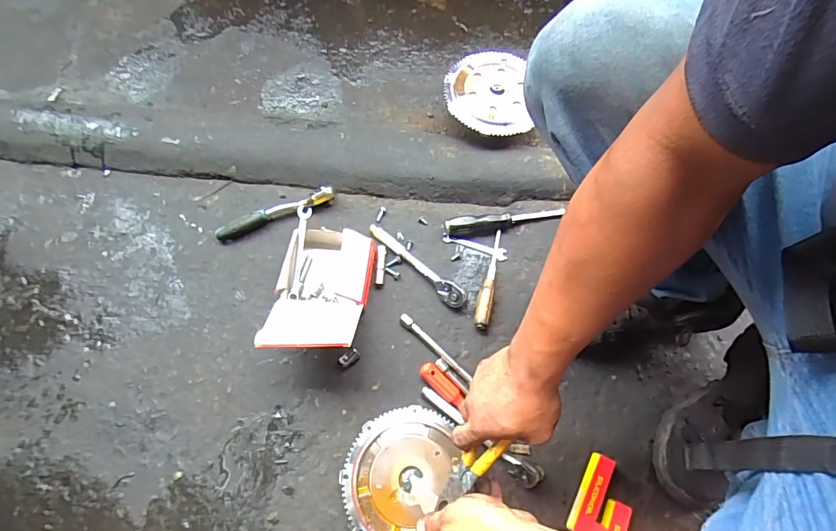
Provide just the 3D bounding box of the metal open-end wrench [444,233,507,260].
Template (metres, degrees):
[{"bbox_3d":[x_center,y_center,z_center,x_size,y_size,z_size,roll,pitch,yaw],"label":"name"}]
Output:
[{"bbox_3d":[0.096,-0.034,0.720,0.110,0.008,0.022,19,71,6],"label":"metal open-end wrench"}]

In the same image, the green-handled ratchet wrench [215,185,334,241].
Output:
[{"bbox_3d":[-0.238,-0.088,0.717,0.199,0.026,0.028,-21,72,-8],"label":"green-handled ratchet wrench"}]

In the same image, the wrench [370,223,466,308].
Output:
[{"bbox_3d":[-0.001,-0.003,0.696,0.196,0.027,0.029,42,74,13],"label":"wrench"}]

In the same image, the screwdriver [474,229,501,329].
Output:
[{"bbox_3d":[0.116,0.018,0.691,0.021,0.023,0.169,13,70,4],"label":"screwdriver"}]

